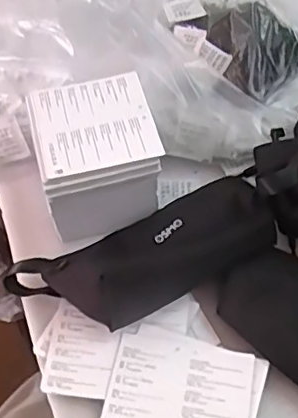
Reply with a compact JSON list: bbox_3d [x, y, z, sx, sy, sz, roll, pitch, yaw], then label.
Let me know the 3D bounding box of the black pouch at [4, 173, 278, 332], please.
[{"bbox_3d":[0.001,0.033,0.456,0.209,0.047,0.088,-24,56,-17],"label":"black pouch"}]

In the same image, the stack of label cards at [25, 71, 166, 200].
[{"bbox_3d":[-0.044,-0.062,0.465,0.093,0.021,0.100,-12,54,-9],"label":"stack of label cards"}]

